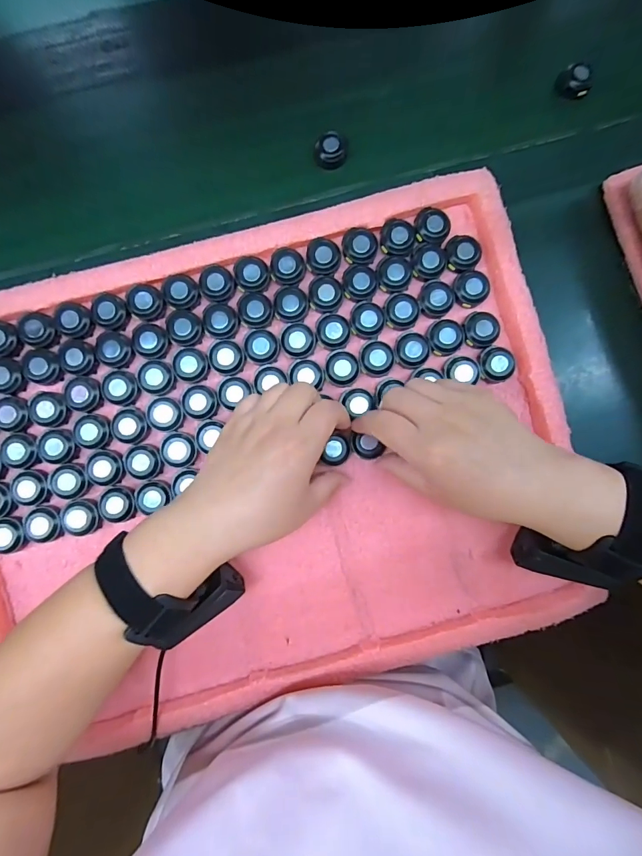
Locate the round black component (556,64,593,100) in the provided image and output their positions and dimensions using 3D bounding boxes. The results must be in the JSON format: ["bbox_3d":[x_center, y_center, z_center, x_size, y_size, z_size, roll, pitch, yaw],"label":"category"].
[{"bbox_3d":[0.240,-0.327,0.367,0.031,0.015,0.023,37,86,3],"label":"round black component"}]

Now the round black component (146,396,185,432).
[{"bbox_3d":[-0.130,-0.012,0.324,0.030,0.010,0.027,28,89,-1],"label":"round black component"}]

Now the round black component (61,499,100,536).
[{"bbox_3d":[-0.198,0.073,0.321,0.028,0.017,0.026,0,89,-1],"label":"round black component"}]

